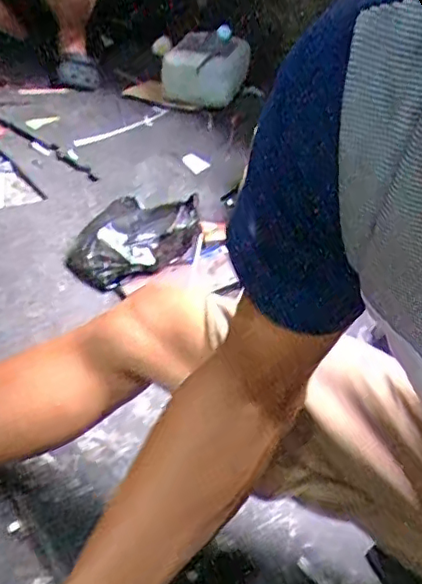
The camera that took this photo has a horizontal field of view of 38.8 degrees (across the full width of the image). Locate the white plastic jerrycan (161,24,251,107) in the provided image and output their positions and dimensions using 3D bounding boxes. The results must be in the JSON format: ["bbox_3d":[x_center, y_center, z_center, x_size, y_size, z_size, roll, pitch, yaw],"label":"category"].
[{"bbox_3d":[-0.012,-0.528,1.395,0.190,0.149,0.119,8,32,1],"label":"white plastic jerrycan"}]

